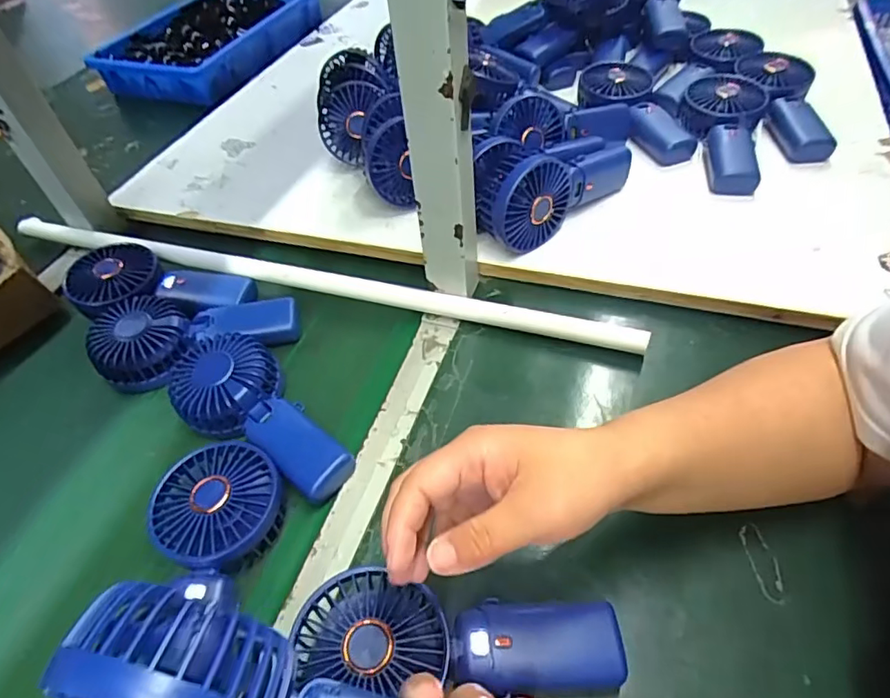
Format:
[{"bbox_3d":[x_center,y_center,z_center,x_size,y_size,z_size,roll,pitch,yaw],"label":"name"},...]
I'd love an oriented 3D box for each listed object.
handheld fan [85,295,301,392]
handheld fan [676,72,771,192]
[{"bbox_3d":[-0.230,-0.021,0.511,0.178,0.040,0.083,-17,50,-8],"label":"handheld fan"},{"bbox_3d":[0.306,-0.245,0.617,0.088,0.044,0.189,14,53,16],"label":"handheld fan"}]

